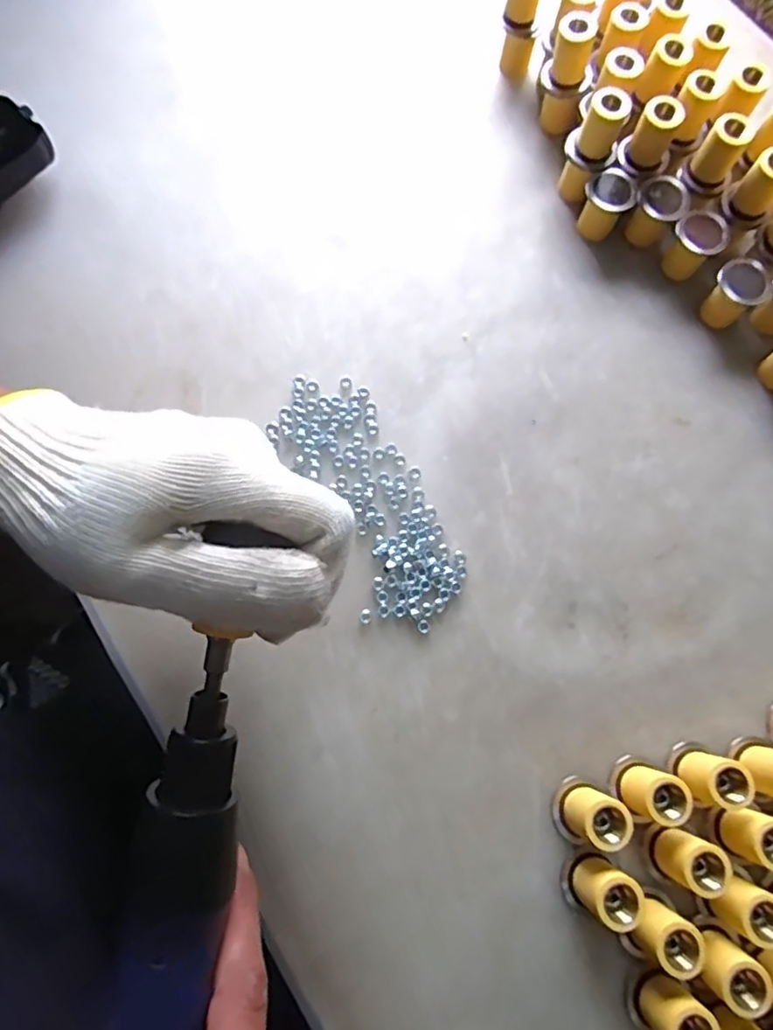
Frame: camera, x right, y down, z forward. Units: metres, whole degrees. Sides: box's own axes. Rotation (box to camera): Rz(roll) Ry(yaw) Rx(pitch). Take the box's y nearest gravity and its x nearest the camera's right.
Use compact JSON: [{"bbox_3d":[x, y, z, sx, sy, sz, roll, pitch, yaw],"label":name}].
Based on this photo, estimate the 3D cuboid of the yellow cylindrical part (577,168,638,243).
[{"bbox_3d":[0.135,-0.192,0.373,0.028,0.032,0.024,23,76,4],"label":"yellow cylindrical part"}]

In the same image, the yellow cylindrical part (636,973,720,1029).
[{"bbox_3d":[0.128,0.221,0.265,0.022,0.033,0.021,0,75,-2],"label":"yellow cylindrical part"}]

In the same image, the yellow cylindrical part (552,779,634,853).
[{"bbox_3d":[0.095,0.143,0.283,0.025,0.033,0.026,0,75,-2],"label":"yellow cylindrical part"}]

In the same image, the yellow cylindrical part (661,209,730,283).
[{"bbox_3d":[0.188,-0.164,0.369,0.028,0.038,0.025,38,77,8],"label":"yellow cylindrical part"}]

